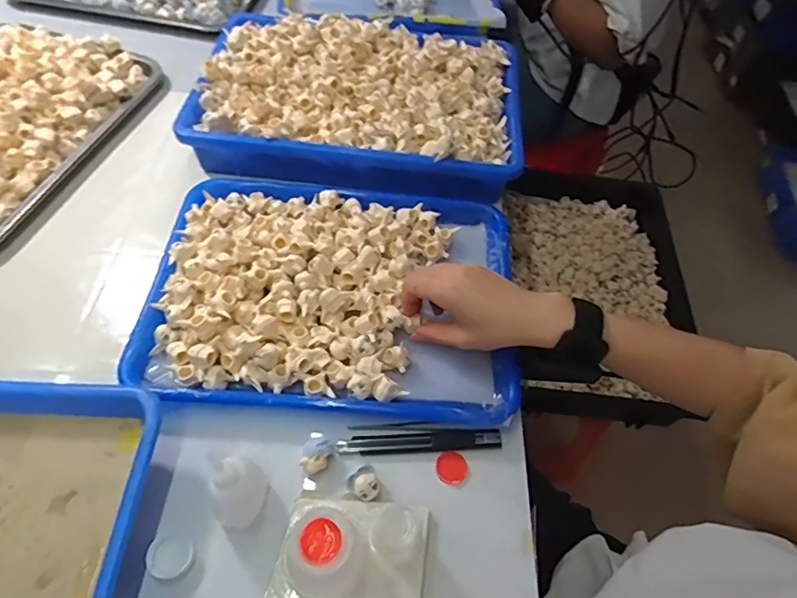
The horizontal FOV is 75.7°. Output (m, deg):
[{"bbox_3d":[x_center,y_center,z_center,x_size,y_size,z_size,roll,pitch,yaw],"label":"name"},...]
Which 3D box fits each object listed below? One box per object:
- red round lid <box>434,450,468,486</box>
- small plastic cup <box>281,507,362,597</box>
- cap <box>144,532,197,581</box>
[{"bbox_3d":[0.043,0.137,0.416,0.027,0.004,0.026,2,57,-3],"label":"red round lid"},{"bbox_3d":[-0.050,0.171,0.339,0.047,0.064,0.045,2,57,-3],"label":"small plastic cup"},{"bbox_3d":[-0.161,0.181,0.362,0.030,0.009,0.029,2,57,-3],"label":"cap"}]

